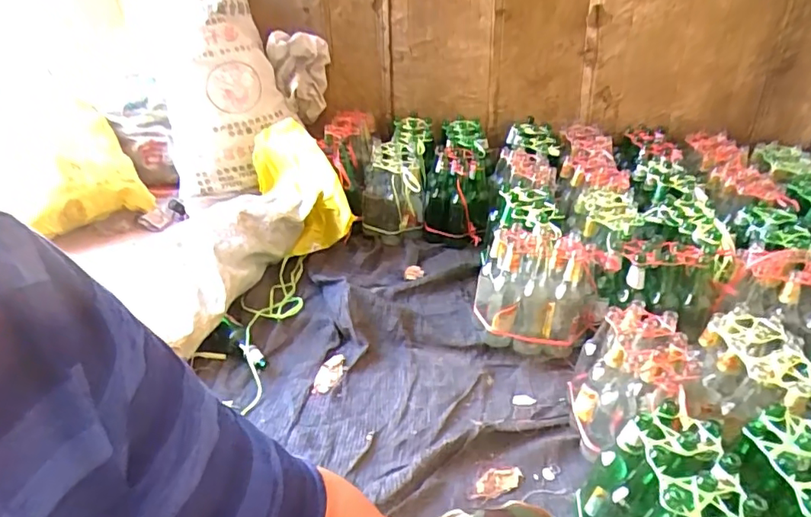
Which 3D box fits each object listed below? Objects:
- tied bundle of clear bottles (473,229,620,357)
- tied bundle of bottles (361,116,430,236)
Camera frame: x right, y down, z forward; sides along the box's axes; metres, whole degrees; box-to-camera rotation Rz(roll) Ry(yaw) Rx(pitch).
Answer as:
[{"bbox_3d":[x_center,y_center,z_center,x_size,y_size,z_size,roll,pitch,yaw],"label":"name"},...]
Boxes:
[{"bbox_3d":[0.331,0.085,1.325,0.308,0.251,0.187,11,35,15],"label":"tied bundle of clear bottles"},{"bbox_3d":[-0.028,-0.266,1.825,0.203,0.278,0.372,3,33,3],"label":"tied bundle of bottles"}]

